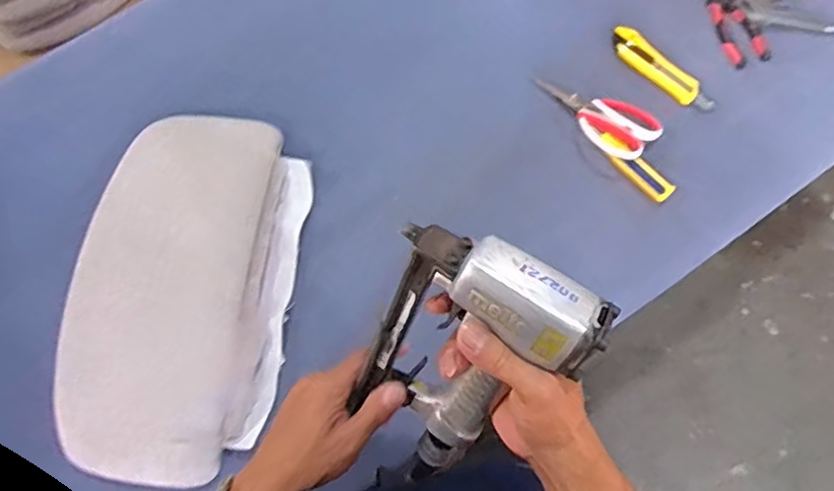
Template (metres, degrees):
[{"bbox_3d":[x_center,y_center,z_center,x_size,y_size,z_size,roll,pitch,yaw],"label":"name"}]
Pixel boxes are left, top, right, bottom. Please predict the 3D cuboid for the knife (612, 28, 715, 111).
[{"bbox_3d":[0.331,-0.237,0.805,0.161,0.015,0.039,41,79,13],"label":"knife"}]

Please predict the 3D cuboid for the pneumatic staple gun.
[{"bbox_3d":[0.020,0.078,0.421,0.122,0.224,0.045,47,45,14],"label":"pneumatic staple gun"}]

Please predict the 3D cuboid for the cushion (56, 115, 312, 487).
[{"bbox_3d":[-0.279,0.052,0.725,0.239,0.061,0.428,6,73,4],"label":"cushion"}]

